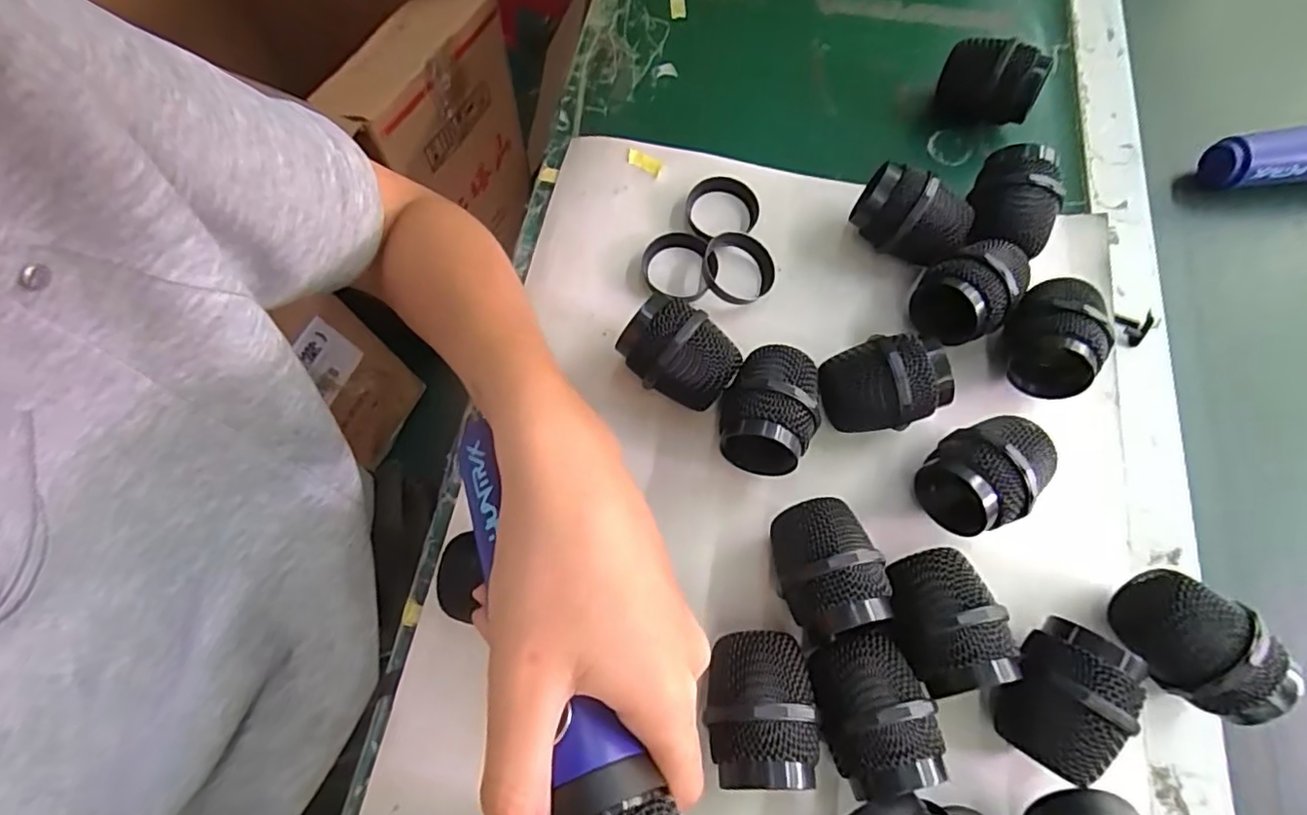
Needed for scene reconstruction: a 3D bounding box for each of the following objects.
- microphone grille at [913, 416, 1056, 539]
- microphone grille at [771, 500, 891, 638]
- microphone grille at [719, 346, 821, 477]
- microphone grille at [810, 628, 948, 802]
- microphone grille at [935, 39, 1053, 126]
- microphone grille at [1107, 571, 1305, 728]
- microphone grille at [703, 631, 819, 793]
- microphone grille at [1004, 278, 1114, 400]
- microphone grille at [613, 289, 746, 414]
[{"bbox_3d":[0.163,0.032,0.299,0.060,0.048,0.045,-33,75,-13],"label":"microphone grille"},{"bbox_3d":[0.077,0.074,0.282,0.044,0.048,0.057,-17,72,-8],"label":"microphone grille"},{"bbox_3d":[0.059,0.002,0.310,0.045,0.046,0.060,18,70,4],"label":"microphone grille"},{"bbox_3d":[0.091,0.130,0.263,0.041,0.050,0.058,-21,72,-9],"label":"microphone grille"},{"bbox_3d":[0.215,-0.209,0.389,0.053,0.049,0.037,13,70,2],"label":"microphone grille"},{"bbox_3d":[0.238,0.107,0.273,0.064,0.049,0.043,29,72,8],"label":"microphone grille"},{"bbox_3d":[0.044,0.128,0.263,0.043,0.049,0.057,3,70,-1],"label":"microphone grille"},{"bbox_3d":[0.212,-0.038,0.325,0.044,0.049,0.059,28,71,8],"label":"microphone grille"},{"bbox_3d":[0.014,-0.026,0.321,0.058,0.051,0.040,37,73,11],"label":"microphone grille"}]

